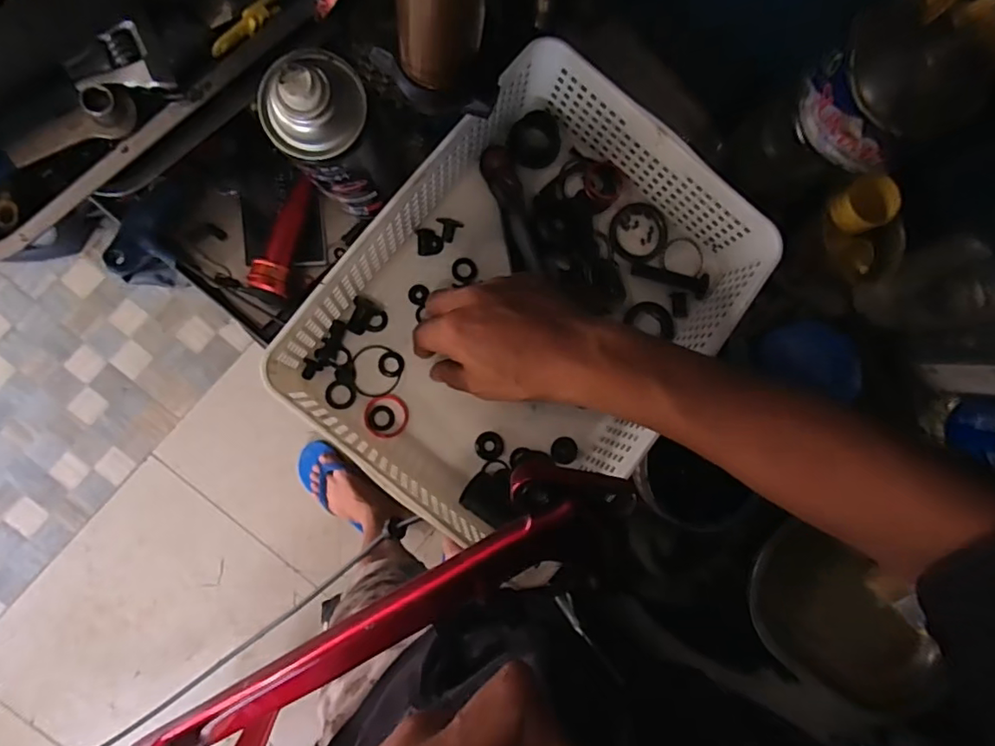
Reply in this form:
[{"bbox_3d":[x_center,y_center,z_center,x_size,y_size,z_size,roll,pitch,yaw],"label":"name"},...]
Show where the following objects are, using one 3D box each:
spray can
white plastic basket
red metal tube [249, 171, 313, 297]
[{"bbox_3d":[-0.112,-0.148,0.376,0.058,0.163,0.049,-19,92,-7],"label":"spray can"},{"bbox_3d":[0.026,-0.050,0.434,0.243,0.076,0.320,38,85,-5],"label":"white plastic basket"},{"bbox_3d":[-0.173,-0.110,0.453,0.027,0.022,0.095,13,88,-7],"label":"red metal tube"}]

